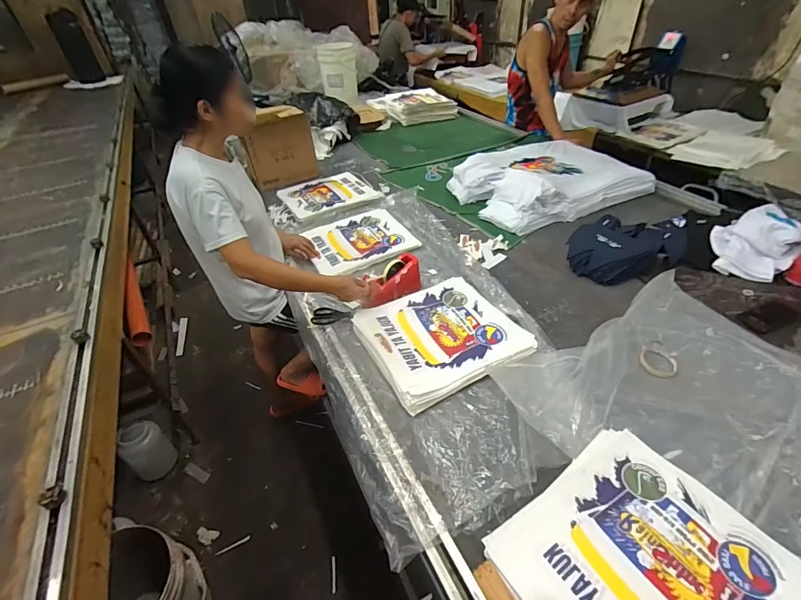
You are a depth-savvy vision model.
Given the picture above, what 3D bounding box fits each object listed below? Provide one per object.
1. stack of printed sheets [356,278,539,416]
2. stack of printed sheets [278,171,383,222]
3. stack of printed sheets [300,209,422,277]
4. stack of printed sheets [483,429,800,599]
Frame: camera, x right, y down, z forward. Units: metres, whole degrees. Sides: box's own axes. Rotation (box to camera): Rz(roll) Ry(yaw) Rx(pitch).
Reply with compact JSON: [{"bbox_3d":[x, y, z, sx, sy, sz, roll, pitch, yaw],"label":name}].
[{"bbox_3d":[0.103,0.080,1.047,0.385,0.041,0.364,-20,43,-20],"label":"stack of printed sheets"},{"bbox_3d":[-0.334,-0.492,1.762,0.391,0.030,0.356,-22,44,-23],"label":"stack of printed sheets"},{"bbox_3d":[-0.158,-0.227,1.454,0.370,0.031,0.344,-19,43,-20],"label":"stack of printed sheets"},{"bbox_3d":[0.396,0.434,0.630,0.416,0.028,0.349,-24,45,-25],"label":"stack of printed sheets"}]

